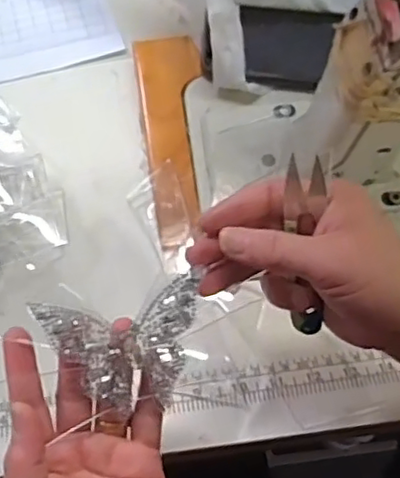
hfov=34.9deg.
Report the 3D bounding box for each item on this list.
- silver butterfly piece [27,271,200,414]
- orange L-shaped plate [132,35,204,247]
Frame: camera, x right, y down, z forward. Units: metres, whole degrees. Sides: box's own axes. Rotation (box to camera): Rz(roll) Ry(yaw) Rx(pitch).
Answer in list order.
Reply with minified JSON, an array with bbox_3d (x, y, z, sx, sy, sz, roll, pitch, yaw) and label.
[{"bbox_3d":[-0.038,0.057,0.327,0.080,0.014,0.064,-11,100,-13],"label":"silver butterfly piece"},{"bbox_3d":[-0.019,-0.085,0.515,0.053,0.008,0.186,-9,70,2],"label":"orange L-shaped plate"}]

